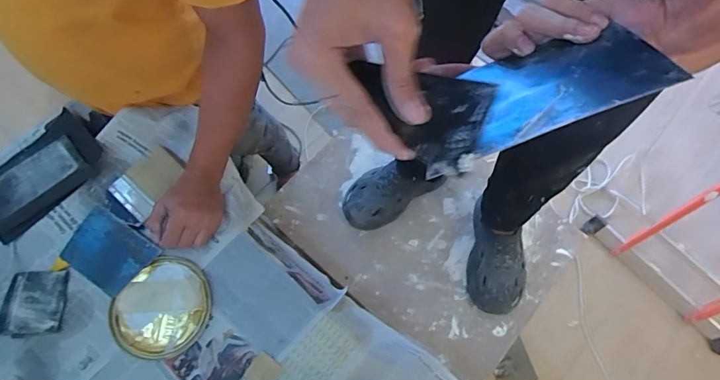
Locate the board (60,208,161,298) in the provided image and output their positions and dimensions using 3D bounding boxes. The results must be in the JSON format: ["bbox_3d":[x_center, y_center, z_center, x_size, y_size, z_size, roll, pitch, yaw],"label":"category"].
[{"bbox_3d":[-0.409,0.099,0.715,0.135,0.008,0.099,29,73,13],"label":"board"}]

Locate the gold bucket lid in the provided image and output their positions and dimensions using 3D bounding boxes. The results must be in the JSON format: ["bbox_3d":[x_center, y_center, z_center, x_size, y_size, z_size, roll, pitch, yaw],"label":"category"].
[{"bbox_3d":[-0.306,0.184,0.687,0.140,0.012,0.148,-1,69,2],"label":"gold bucket lid"}]

